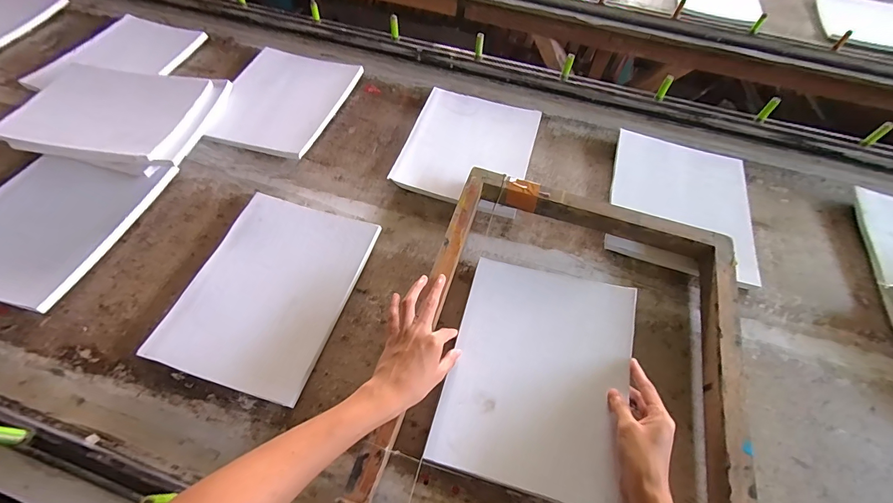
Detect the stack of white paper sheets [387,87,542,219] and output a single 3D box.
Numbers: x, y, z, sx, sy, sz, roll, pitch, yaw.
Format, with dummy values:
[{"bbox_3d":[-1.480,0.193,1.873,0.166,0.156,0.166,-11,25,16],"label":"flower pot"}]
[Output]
[{"bbox_3d":[0.043,-0.193,0.697,0.219,0.022,0.268,16,57,7],"label":"stack of white paper sheets"}]

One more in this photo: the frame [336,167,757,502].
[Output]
[{"bbox_3d":[0.149,0.140,0.463,0.396,0.051,0.527,17,58,8],"label":"frame"}]

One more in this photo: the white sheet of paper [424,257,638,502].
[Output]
[{"bbox_3d":[0.114,0.144,0.474,0.208,0.013,0.268,12,60,11],"label":"white sheet of paper"}]

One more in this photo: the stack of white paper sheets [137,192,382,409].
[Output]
[{"bbox_3d":[-0.240,0.048,0.529,0.207,0.023,0.267,15,57,7],"label":"stack of white paper sheets"}]

